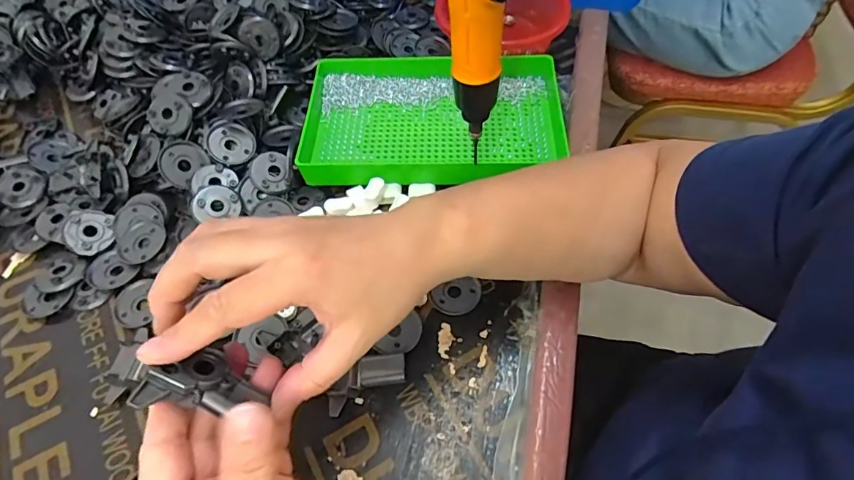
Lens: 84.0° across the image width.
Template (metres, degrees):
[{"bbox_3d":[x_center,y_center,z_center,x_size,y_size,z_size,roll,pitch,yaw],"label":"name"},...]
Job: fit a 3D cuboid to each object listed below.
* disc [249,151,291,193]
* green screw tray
[{"bbox_3d":[-0.147,-0.063,0.443,0.035,0.006,0.039,-8,84,-12],"label":"disc"},{"bbox_3d":[0.006,-0.123,0.474,0.254,0.032,0.154,-3,57,1],"label":"green screw tray"}]

